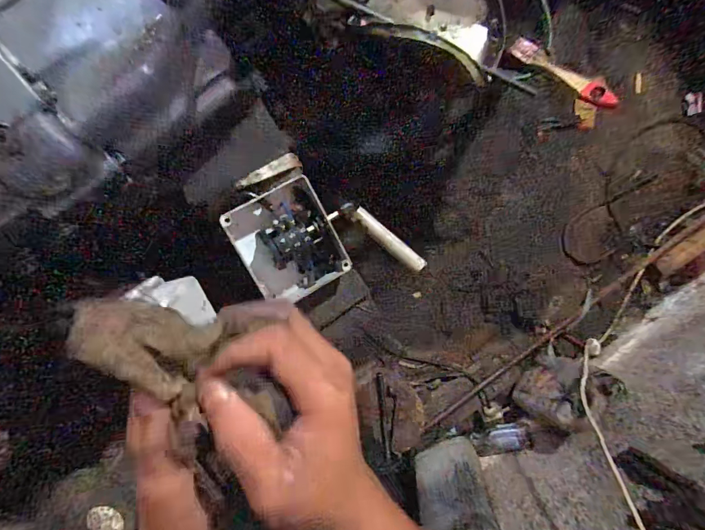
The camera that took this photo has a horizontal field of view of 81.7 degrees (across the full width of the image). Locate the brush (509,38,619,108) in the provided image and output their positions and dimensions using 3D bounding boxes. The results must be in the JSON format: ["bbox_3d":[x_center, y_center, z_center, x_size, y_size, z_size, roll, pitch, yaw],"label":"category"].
[{"bbox_3d":[0.224,-0.207,0.434,0.023,0.014,0.138,-33,59,-4],"label":"brush"}]

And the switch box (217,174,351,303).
[{"bbox_3d":[-0.078,-0.025,0.492,0.112,0.061,0.131,-28,98,-5],"label":"switch box"}]

